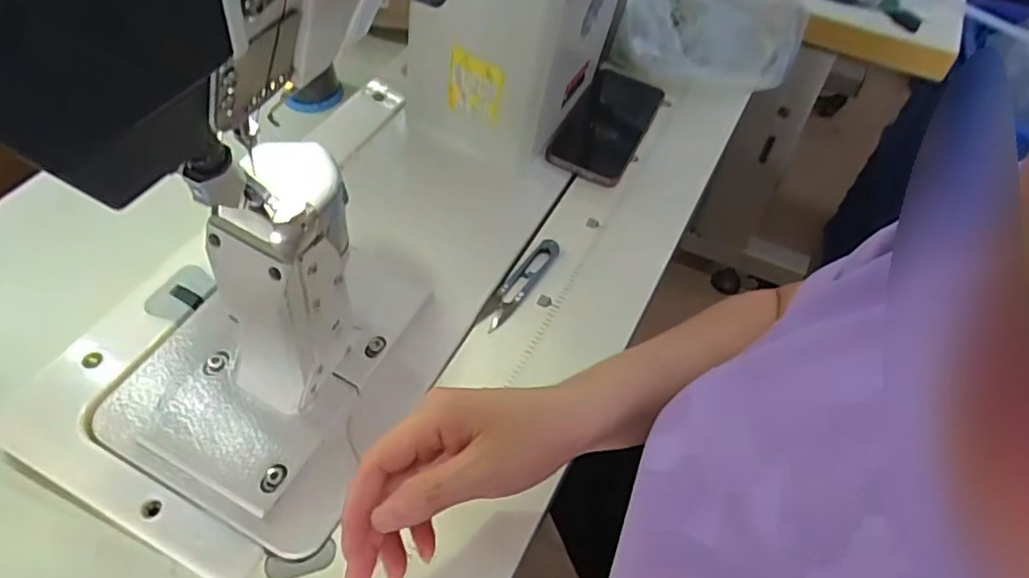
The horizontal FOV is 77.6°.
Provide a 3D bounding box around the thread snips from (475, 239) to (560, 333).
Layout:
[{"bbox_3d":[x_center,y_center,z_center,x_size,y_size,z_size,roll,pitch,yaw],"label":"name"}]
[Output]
[{"bbox_3d":[0.003,-0.005,0.532,0.026,0.013,0.099,29,57,18],"label":"thread snips"}]

